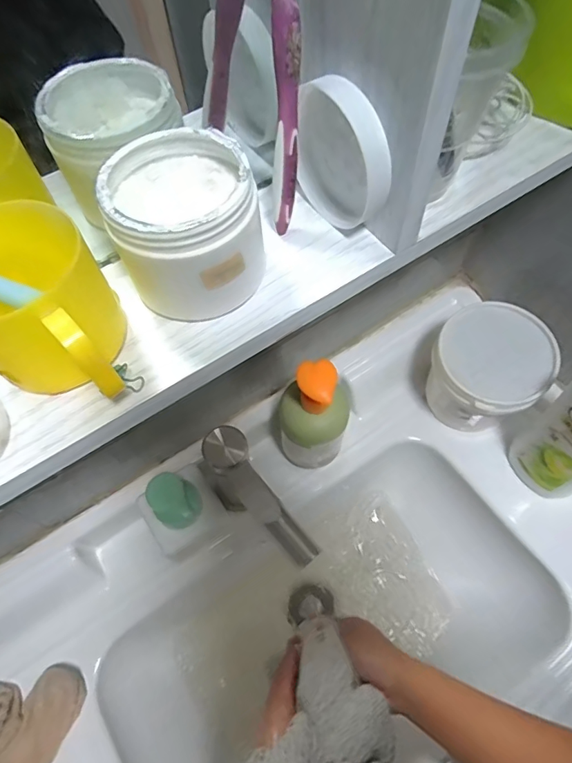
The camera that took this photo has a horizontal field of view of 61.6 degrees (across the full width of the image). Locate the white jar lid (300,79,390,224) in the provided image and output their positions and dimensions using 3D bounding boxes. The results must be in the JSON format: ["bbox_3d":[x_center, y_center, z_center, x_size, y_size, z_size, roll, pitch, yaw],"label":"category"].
[{"bbox_3d":[0.028,-0.130,0.275,0.019,0.079,0.081,-25,63,-11],"label":"white jar lid"}]

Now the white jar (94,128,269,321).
[{"bbox_3d":[-0.051,-0.083,0.261,0.072,0.069,0.074,-1,61,2],"label":"white jar"}]

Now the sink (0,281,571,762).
[{"bbox_3d":[0.042,0.273,0.545,0.782,0.183,0.453,-31,65,-14],"label":"sink"}]

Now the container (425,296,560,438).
[{"bbox_3d":[0.232,-0.004,0.574,0.121,0.129,0.120,-1,61,2],"label":"container"}]

